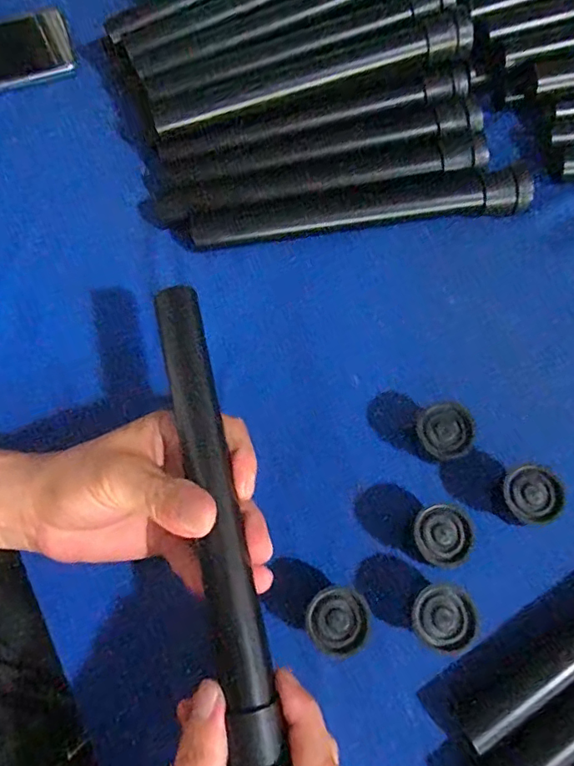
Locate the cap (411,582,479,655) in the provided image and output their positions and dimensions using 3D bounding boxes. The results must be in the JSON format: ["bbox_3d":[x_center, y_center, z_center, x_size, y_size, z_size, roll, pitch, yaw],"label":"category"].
[{"bbox_3d":[0.086,0.132,0.294,0.034,0.034,0.033,-1,71,2],"label":"cap"}]

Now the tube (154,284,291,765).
[{"bbox_3d":[-0.038,0.064,0.267,0.025,0.031,0.242,-13,72,-2],"label":"tube"}]

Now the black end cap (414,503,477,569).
[{"bbox_3d":[0.090,0.090,0.306,0.034,0.033,0.033,-1,71,2],"label":"black end cap"}]

